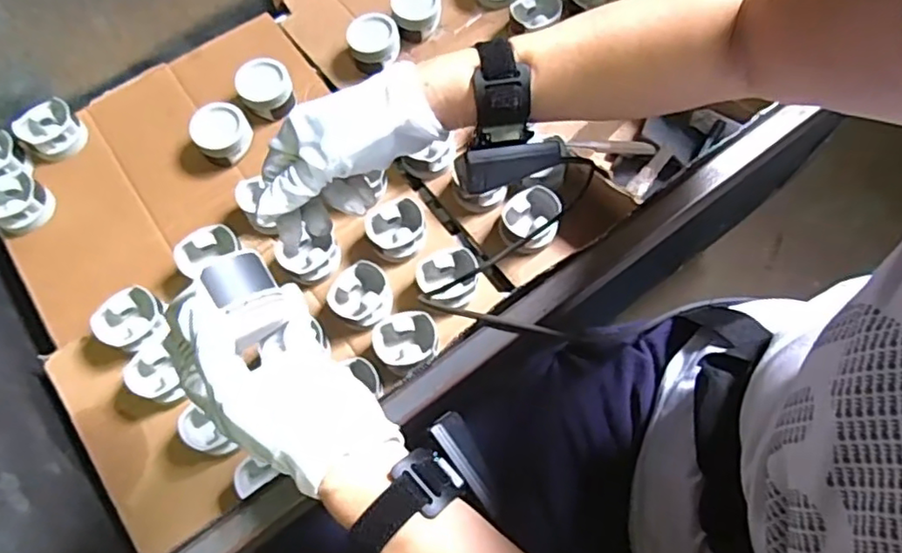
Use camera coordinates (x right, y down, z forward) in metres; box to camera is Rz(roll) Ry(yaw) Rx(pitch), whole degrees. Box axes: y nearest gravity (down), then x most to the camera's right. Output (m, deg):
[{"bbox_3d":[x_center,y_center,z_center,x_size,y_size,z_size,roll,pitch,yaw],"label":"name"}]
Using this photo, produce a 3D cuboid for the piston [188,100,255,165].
[{"bbox_3d":[-0.323,-0.202,0.873,0.075,0.049,0.077,-1,68,2],"label":"piston"}]

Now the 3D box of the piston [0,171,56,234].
[{"bbox_3d":[-0.589,-0.098,0.842,0.082,0.048,0.082,33,73,14],"label":"piston"}]

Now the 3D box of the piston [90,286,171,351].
[{"bbox_3d":[-0.391,0.058,0.771,0.077,0.047,0.079,-1,68,2],"label":"piston"}]

